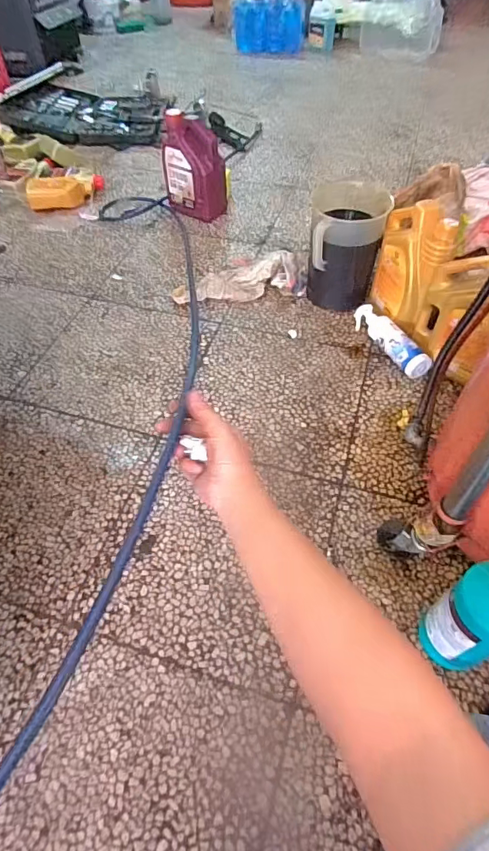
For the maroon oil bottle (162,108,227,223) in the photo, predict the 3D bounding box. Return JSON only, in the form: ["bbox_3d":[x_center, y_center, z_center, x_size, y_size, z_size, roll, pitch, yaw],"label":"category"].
[{"bbox_3d":[-0.164,-0.814,1.446,0.189,0.268,0.109,31,60,21],"label":"maroon oil bottle"}]

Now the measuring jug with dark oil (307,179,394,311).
[{"bbox_3d":[0.250,-0.440,1.154,0.177,0.278,0.163,11,55,9],"label":"measuring jug with dark oil"}]

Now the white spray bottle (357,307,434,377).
[{"bbox_3d":[0.354,-0.214,1.114,0.057,0.070,0.263,-21,57,-14],"label":"white spray bottle"}]

